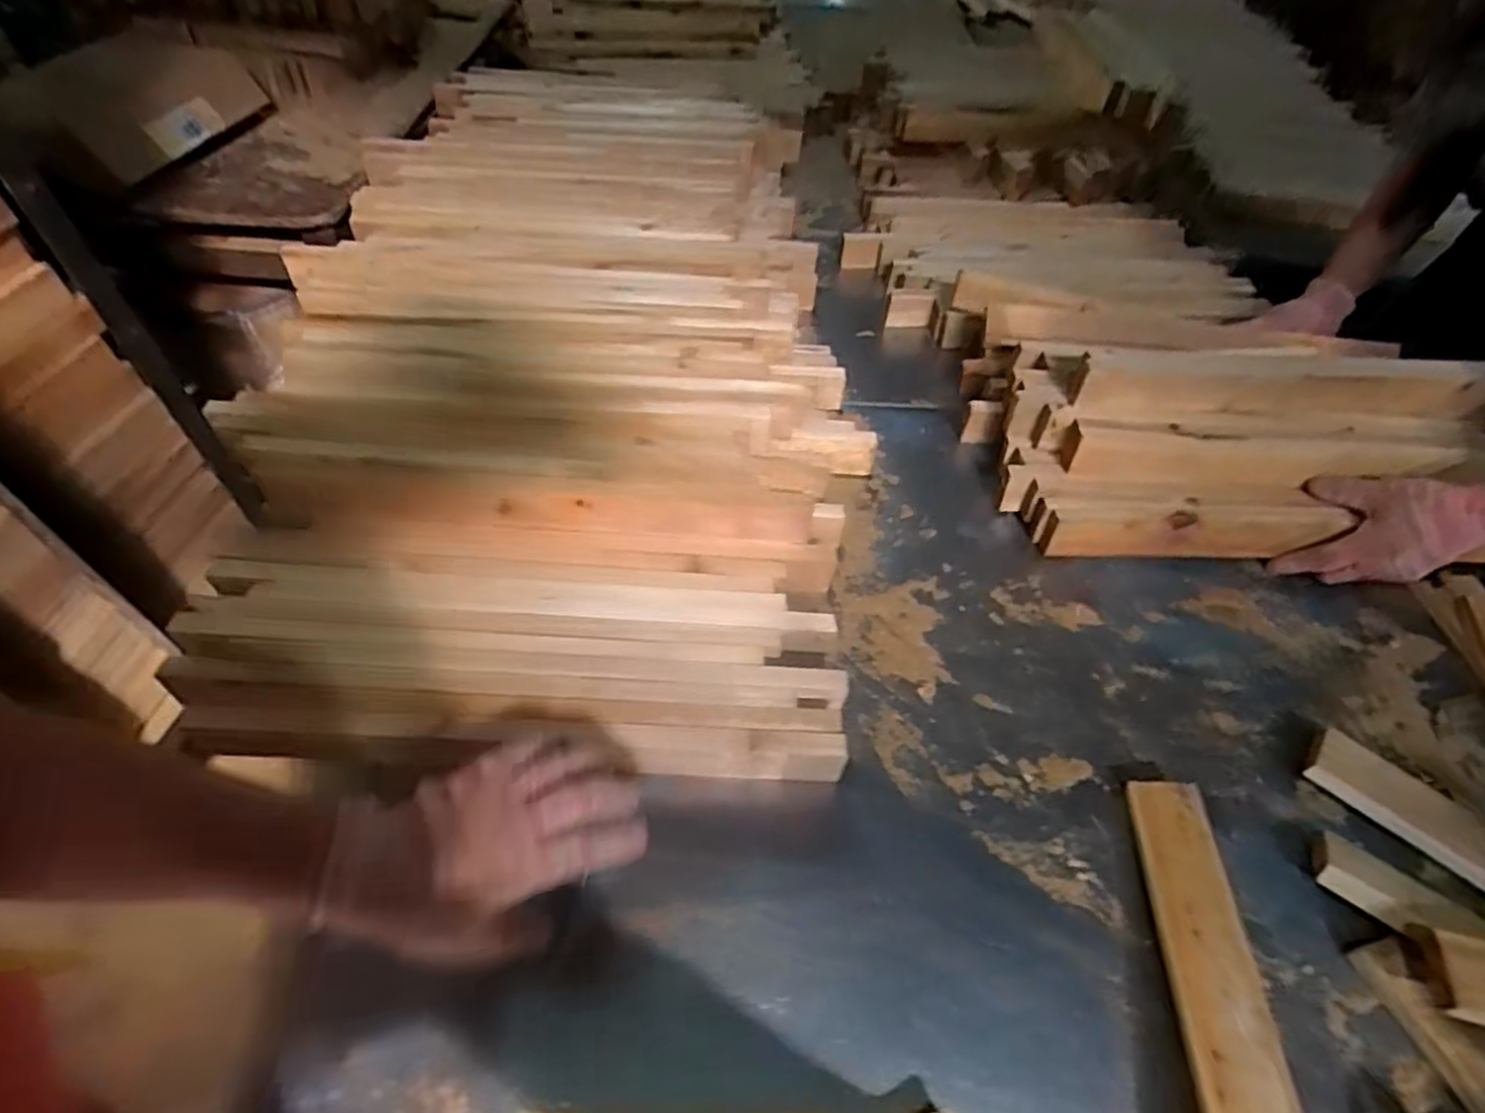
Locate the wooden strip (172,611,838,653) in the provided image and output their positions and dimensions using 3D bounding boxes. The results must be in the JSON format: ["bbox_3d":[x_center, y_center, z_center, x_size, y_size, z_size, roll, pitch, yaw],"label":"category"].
[{"bbox_3d":[-0.189,0.069,0.624,0.541,0.034,0.031,1,50,-4],"label":"wooden strip"}]

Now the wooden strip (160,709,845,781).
[{"bbox_3d":[-0.169,0.150,0.565,0.488,0.055,0.030,2,50,-3],"label":"wooden strip"}]

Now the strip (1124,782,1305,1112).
[{"bbox_3d":[0.306,0.311,0.448,0.061,0.018,0.369,10,43,4],"label":"strip"}]

